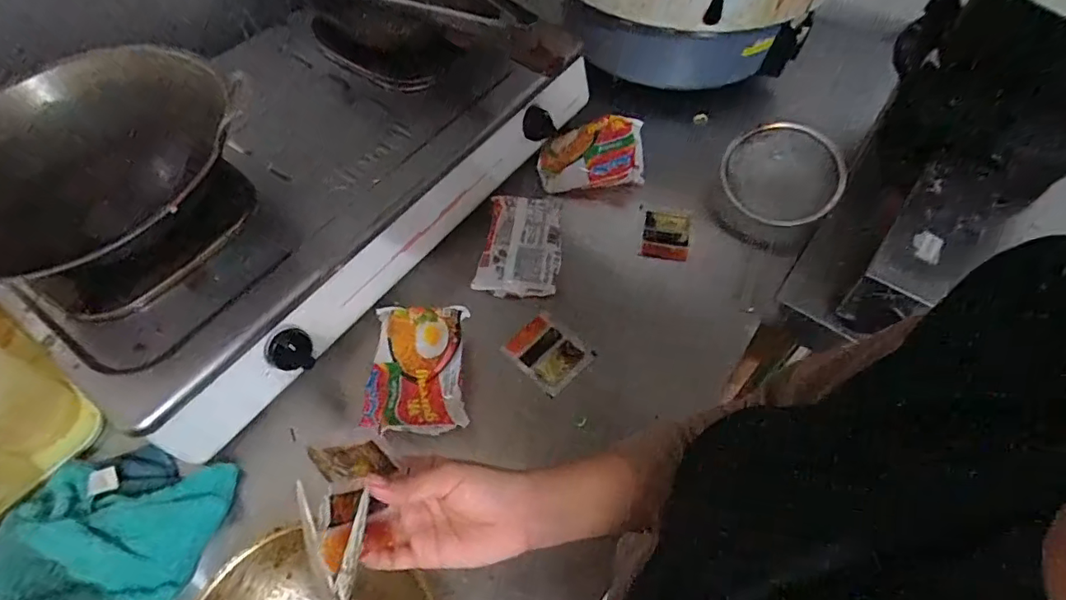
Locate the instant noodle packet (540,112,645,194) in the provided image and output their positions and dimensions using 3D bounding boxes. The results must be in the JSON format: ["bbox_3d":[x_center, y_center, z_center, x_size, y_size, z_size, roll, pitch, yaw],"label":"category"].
[{"bbox_3d":[0.077,-0.197,0.735,0.137,0.020,0.087,-4,101,5],"label":"instant noodle packet"}]

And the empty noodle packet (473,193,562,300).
[{"bbox_3d":[-0.013,-0.067,0.675,0.098,0.041,0.126,9,58,5],"label":"empty noodle packet"}]

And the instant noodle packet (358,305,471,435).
[{"bbox_3d":[-0.123,0.068,0.577,0.103,0.025,0.136,-2,58,-2],"label":"instant noodle packet"}]

